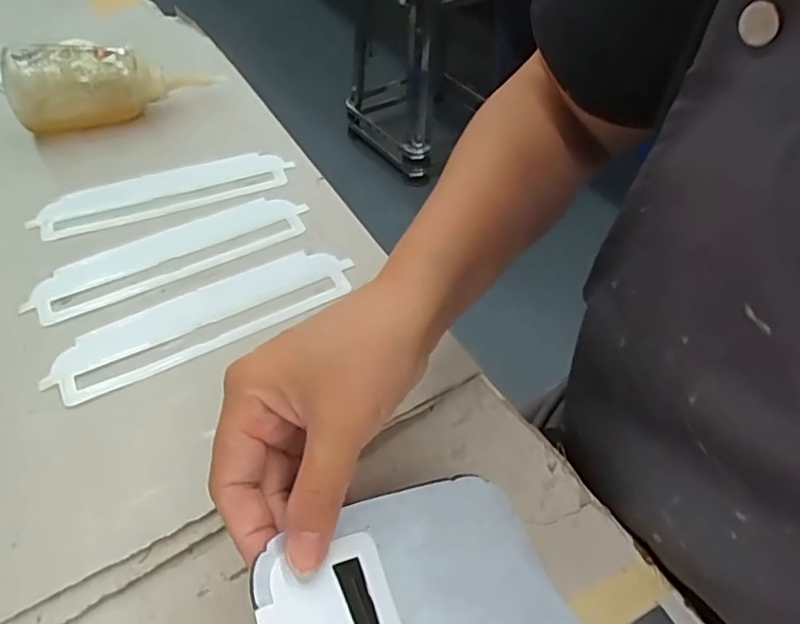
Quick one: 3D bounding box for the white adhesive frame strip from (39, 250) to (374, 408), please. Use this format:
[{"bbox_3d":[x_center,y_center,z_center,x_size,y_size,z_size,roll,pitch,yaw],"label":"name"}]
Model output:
[{"bbox_3d":[-0.119,0.003,0.368,0.180,0.006,0.053,-23,53,-19],"label":"white adhesive frame strip"}]

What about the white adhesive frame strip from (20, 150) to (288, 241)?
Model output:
[{"bbox_3d":[-0.180,-0.094,0.454,0.186,0.005,0.054,-16,51,-14],"label":"white adhesive frame strip"}]

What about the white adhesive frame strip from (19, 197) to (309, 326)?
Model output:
[{"bbox_3d":[-0.157,-0.040,0.409,0.183,0.007,0.055,-24,50,-19],"label":"white adhesive frame strip"}]

